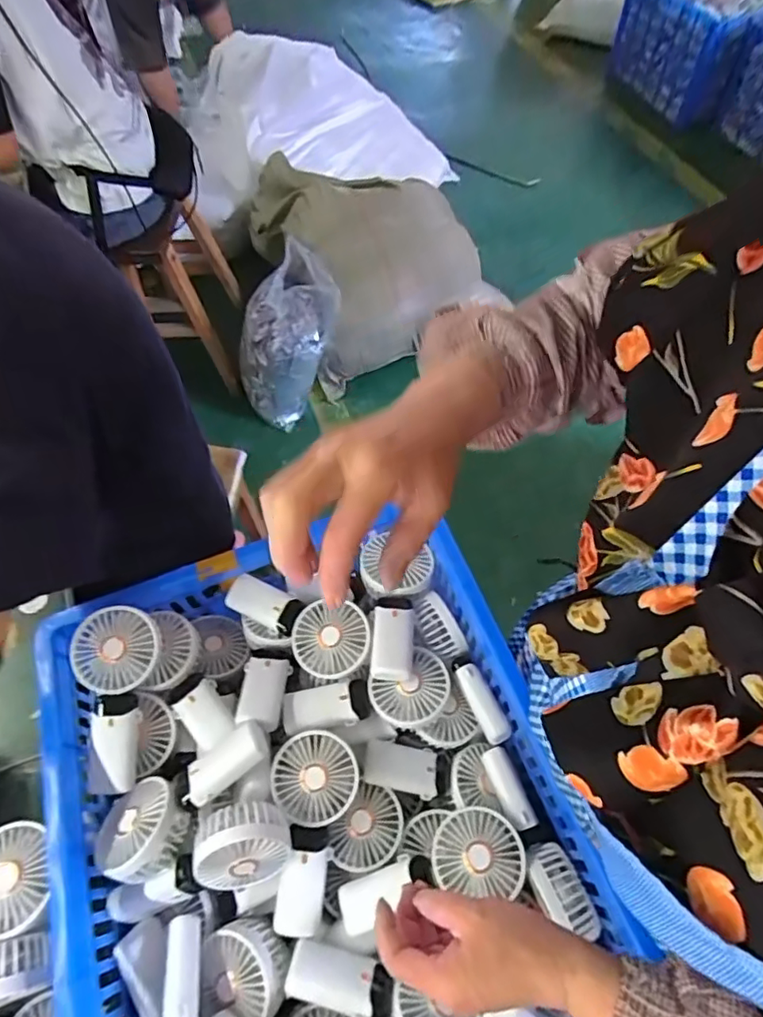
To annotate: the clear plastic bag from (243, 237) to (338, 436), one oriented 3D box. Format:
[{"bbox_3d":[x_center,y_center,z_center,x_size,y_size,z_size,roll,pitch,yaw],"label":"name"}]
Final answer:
[{"bbox_3d":[-0.280,-0.487,1.644,0.229,0.520,0.196,28,29,18],"label":"clear plastic bag"}]

